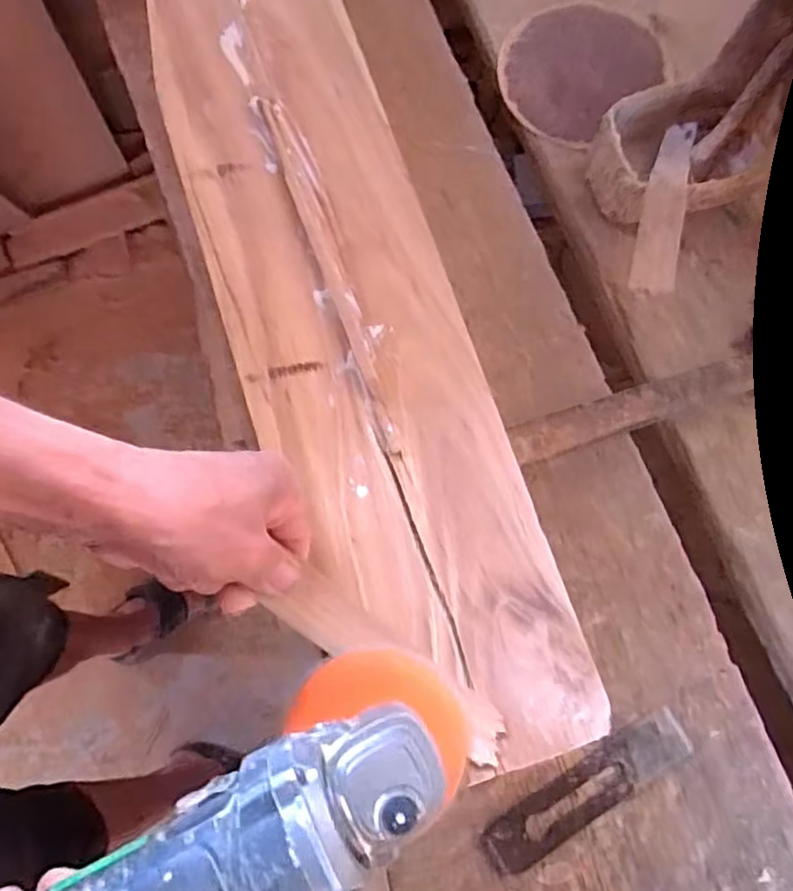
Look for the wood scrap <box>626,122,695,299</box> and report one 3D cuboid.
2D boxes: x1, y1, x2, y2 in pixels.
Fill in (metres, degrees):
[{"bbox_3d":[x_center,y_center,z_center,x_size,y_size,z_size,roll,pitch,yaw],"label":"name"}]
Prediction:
[{"bbox_3d":[0.219,-0.198,0.537,0.031,0.013,0.231,19,57,6],"label":"wood scrap"}]

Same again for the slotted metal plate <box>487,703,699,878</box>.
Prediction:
[{"bbox_3d":[0.145,0.261,0.500,0.171,0.010,0.040,-32,77,-7],"label":"slotted metal plate"}]

